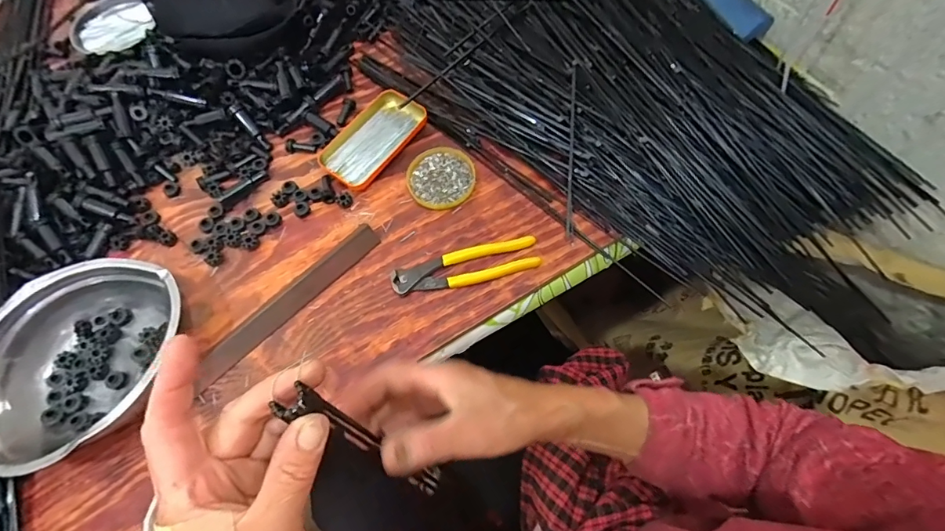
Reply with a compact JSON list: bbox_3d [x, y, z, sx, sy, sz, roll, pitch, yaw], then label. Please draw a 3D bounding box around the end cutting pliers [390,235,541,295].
[{"bbox_3d":[-0.007,0.004,0.514,0.162,0.018,0.041,-14,65,-3],"label":"end cutting pliers"}]

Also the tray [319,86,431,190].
[{"bbox_3d":[-0.131,-0.165,0.590,0.085,0.018,0.141,33,71,17],"label":"tray"}]

